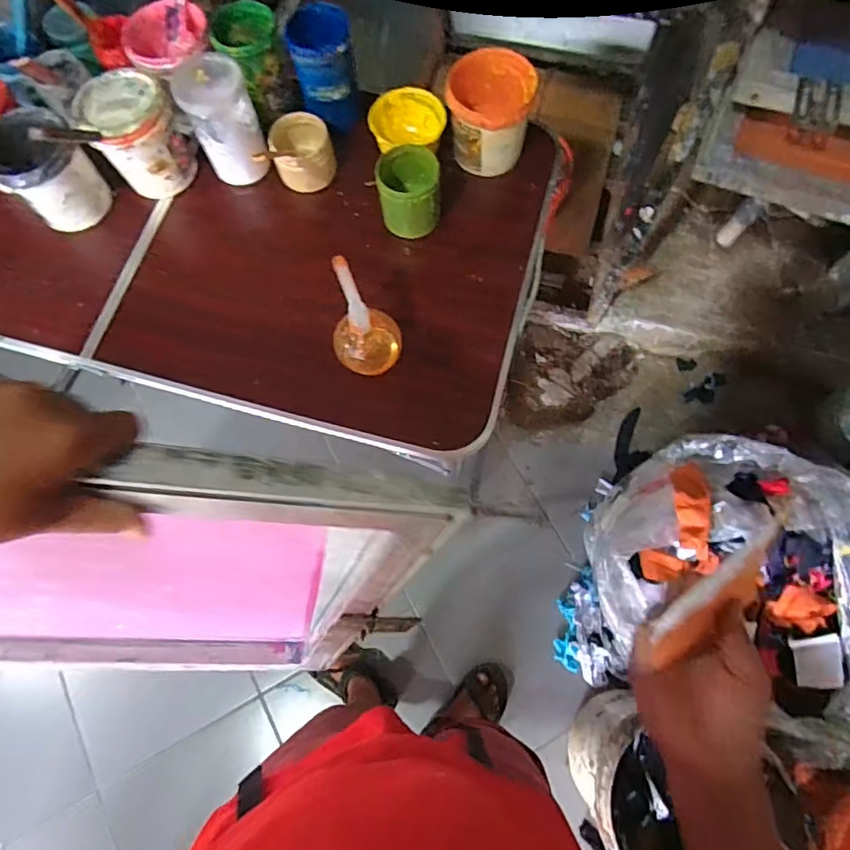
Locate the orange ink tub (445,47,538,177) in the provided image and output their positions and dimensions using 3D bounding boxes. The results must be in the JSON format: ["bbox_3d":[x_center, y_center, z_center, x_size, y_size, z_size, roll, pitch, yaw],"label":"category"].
[{"bbox_3d":[0.097,-0.462,0.829,0.132,0.109,0.121,5,72,4],"label":"orange ink tub"}]

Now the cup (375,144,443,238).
[{"bbox_3d":[-0.022,-0.340,0.813,0.087,0.092,0.086,-1,72,2],"label":"cup"}]

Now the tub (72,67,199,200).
[{"bbox_3d":[-0.429,-0.431,0.836,0.117,0.133,0.119,-1,72,2],"label":"tub"}]

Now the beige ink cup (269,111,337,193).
[{"bbox_3d":[-0.191,-0.423,0.867,0.087,0.072,0.090,-1,72,2],"label":"beige ink cup"}]

